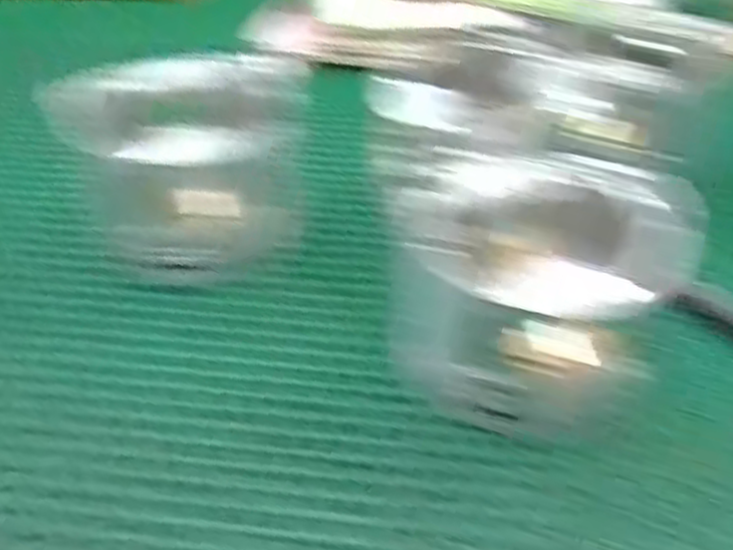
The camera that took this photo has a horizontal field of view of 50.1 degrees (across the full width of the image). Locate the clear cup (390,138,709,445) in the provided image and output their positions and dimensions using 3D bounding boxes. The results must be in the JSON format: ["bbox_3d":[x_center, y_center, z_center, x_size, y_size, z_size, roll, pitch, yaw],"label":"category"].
[{"bbox_3d":[0.078,-0.004,0.377,0.125,0.096,0.124,2,42,4],"label":"clear cup"}]

